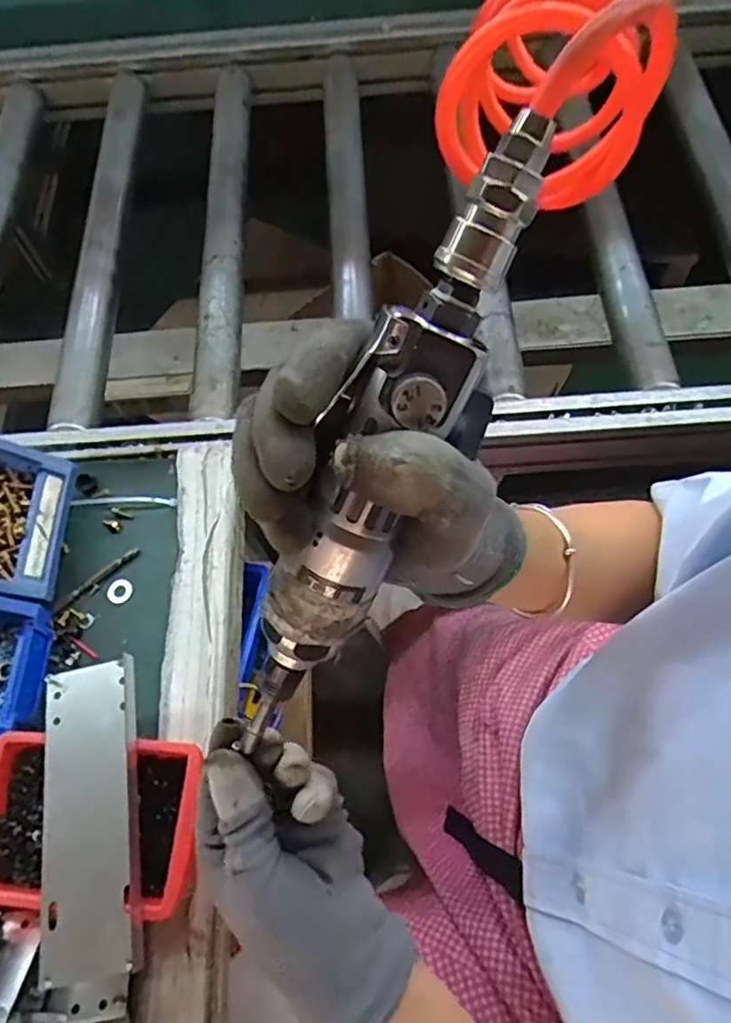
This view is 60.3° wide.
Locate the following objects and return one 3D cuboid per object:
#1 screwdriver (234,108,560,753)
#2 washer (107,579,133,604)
[{"bbox_3d":[0.008,-0.019,0.225,0.040,0.040,0.221,32,113,16],"label":"screwdriver"},{"bbox_3d":[-0.204,0.066,0.522,0.019,0.004,0.022,36,74,6],"label":"washer"}]

